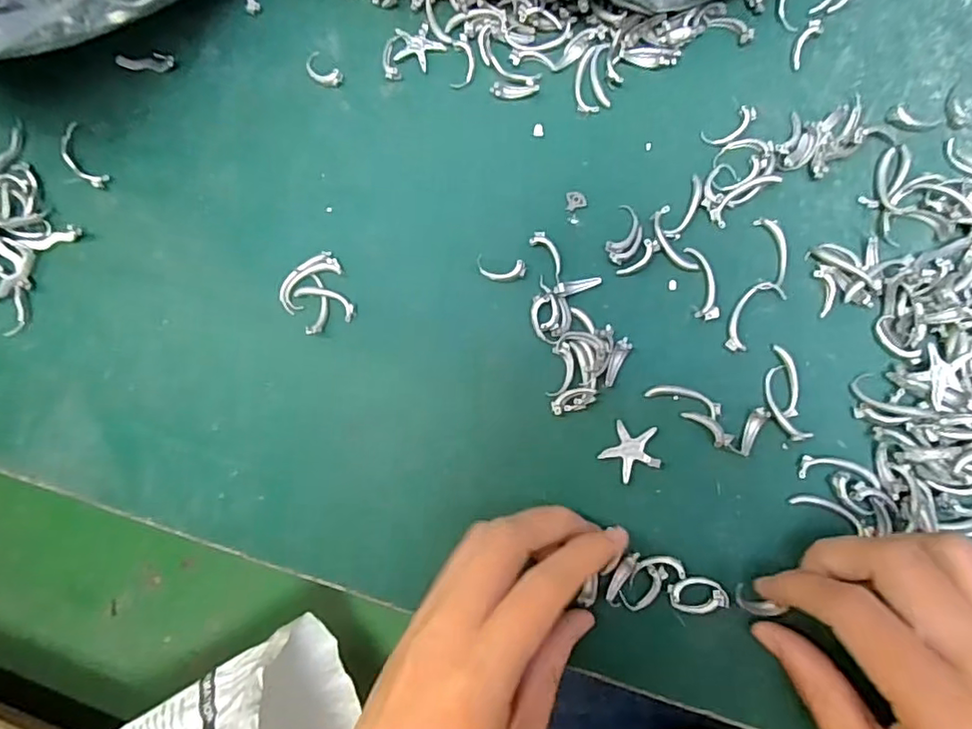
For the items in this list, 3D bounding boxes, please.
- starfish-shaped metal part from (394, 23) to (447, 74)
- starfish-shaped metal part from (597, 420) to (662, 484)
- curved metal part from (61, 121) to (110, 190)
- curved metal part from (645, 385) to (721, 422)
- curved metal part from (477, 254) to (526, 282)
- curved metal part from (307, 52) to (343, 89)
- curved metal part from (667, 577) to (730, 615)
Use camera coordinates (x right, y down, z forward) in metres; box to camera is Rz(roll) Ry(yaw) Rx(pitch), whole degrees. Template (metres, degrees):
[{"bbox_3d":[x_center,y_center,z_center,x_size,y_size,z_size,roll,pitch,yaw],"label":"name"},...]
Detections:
[{"bbox_3d":[-0.033,-0.148,0.271,0.021,0.004,0.024,-44,81,2],"label":"starfish-shaped metal part"},{"bbox_3d":[0.061,0.036,0.241,0.022,0.004,0.025,30,89,9],"label":"starfish-shaped metal part"},{"bbox_3d":[-0.201,-0.102,0.288,0.014,0.005,0.039,-35,81,3],"label":"curved metal part"},{"bbox_3d":[0.082,0.014,0.241,0.030,0.004,0.008,20,88,9],"label":"curved metal part"},{"bbox_3d":[0.006,-0.042,0.256,0.022,0.004,0.010,9,86,8],"label":"curved metal part"},{"bbox_3d":[-0.078,-0.140,0.278,0.011,0.004,0.023,-45,81,2],"label":"curved metal part"},{"bbox_3d":[0.084,0.091,0.232,0.022,0.004,0.015,-12,83,6],"label":"curved metal part"}]

